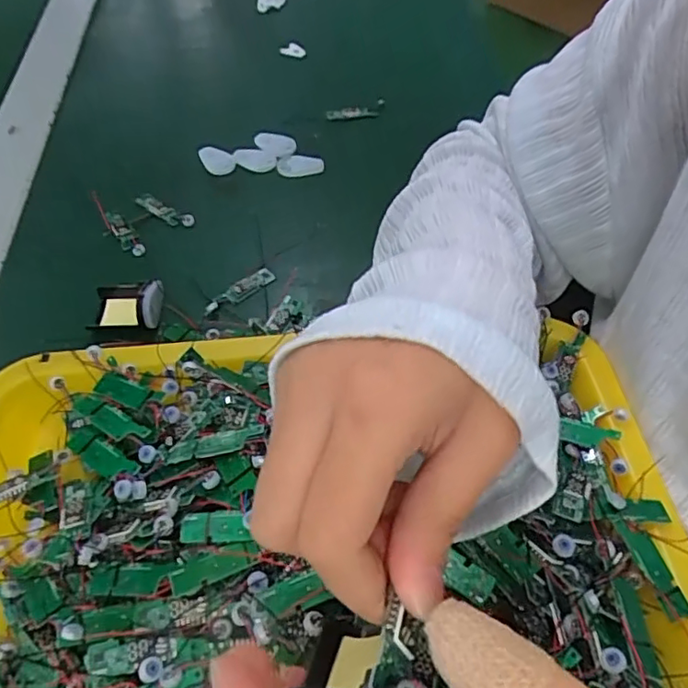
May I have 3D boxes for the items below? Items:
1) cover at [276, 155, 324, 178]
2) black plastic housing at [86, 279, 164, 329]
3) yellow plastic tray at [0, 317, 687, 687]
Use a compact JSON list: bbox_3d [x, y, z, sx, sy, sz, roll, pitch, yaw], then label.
[{"bbox_3d":[-0.033,-0.138,0.457,0.036,0.008,0.020,-10,53,-8],"label":"cover"},{"bbox_3d":[-0.134,-0.025,0.366,0.044,0.023,0.037,-3,53,-2],"label":"black plastic housing"},{"bbox_3d":[-0.016,0.102,0.246,0.331,0.049,0.260,-3,53,-3],"label":"yellow plastic tray"}]

